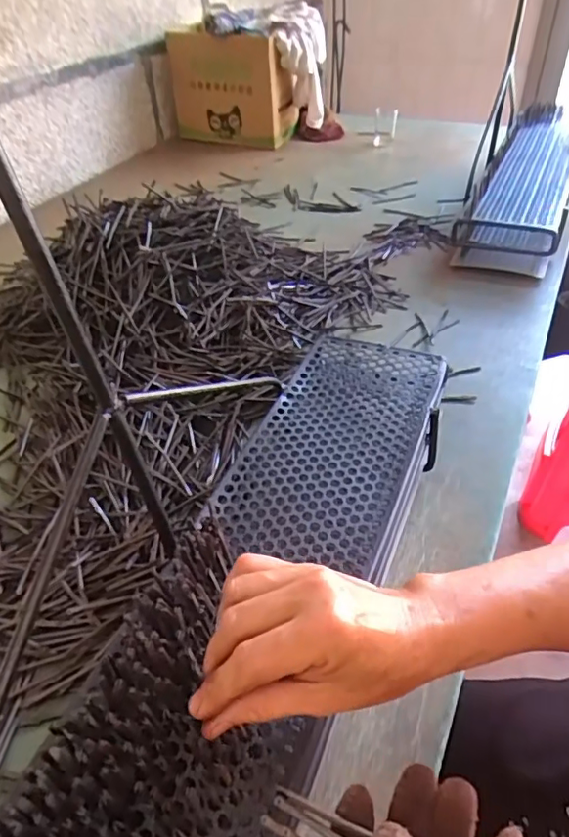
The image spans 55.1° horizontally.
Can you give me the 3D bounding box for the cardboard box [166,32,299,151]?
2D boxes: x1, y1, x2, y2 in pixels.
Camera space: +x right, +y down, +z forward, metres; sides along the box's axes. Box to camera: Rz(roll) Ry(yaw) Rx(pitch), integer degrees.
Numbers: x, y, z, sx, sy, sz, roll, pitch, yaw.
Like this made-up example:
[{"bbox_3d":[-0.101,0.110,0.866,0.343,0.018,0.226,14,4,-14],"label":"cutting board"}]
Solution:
[{"bbox_3d":[-0.133,-0.842,1.399,0.302,0.244,0.122,22,48,26],"label":"cardboard box"}]

